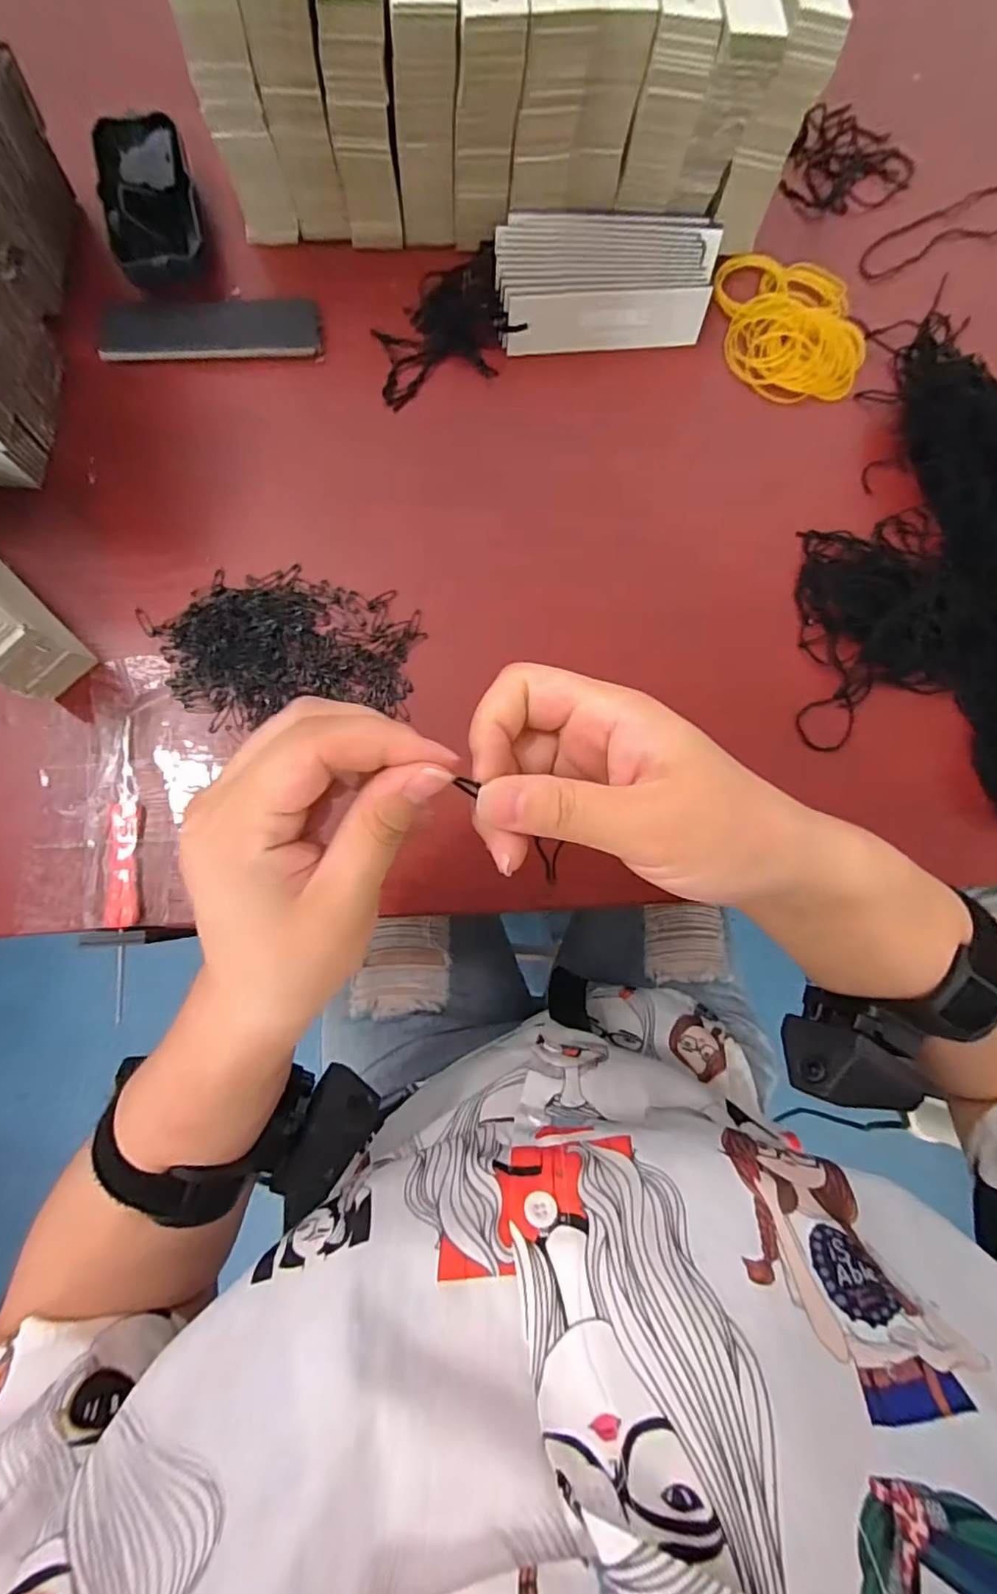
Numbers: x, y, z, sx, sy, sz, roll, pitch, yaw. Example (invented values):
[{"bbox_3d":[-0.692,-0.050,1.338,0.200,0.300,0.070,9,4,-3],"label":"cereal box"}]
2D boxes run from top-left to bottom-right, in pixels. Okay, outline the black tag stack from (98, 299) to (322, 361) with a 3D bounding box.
[{"bbox_3d":[-0.174,-0.286,0.350,0.126,0.007,0.040,-10,82,-6],"label":"black tag stack"}]

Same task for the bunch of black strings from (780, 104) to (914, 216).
[{"bbox_3d":[0.255,-0.456,0.416,0.086,0.013,0.076,22,80,-1],"label":"bunch of black strings"}]

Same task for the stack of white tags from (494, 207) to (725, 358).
[{"bbox_3d":[0.067,-0.324,0.363,0.135,0.029,0.079,-2,82,-5],"label":"stack of white tags"}]

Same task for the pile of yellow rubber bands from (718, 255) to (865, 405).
[{"bbox_3d":[0.195,-0.315,0.380,0.089,0.015,0.106,-5,82,-5],"label":"pile of yellow rubber bands"}]

